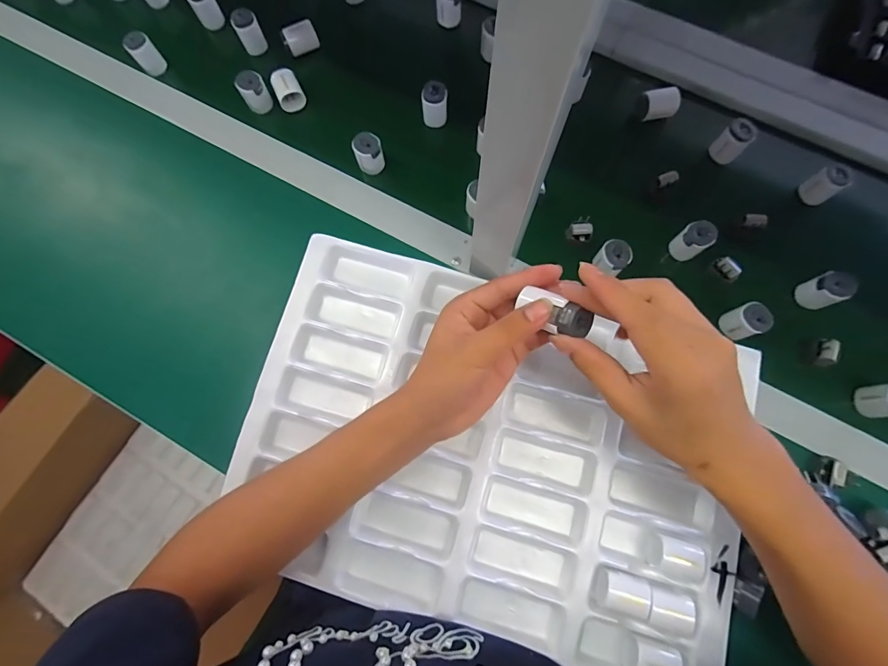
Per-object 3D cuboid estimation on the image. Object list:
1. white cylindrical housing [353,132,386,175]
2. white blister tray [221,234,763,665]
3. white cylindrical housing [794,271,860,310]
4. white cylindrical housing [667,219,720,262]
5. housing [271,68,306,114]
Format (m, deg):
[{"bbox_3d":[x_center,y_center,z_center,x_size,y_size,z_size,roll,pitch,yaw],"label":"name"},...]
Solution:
[{"bbox_3d":[-0.085,-0.205,0.480,0.029,0.033,0.031,-1,77,4],"label":"white cylindrical housing"},{"bbox_3d":[0.042,0.109,0.404,0.451,0.047,0.310,16,79,8],"label":"white blister tray"},{"bbox_3d":[0.389,-0.044,0.429,0.033,0.036,0.031,-1,77,4],"label":"white cylindrical housing"},{"bbox_3d":[0.263,-0.097,0.447,0.025,0.048,0.029,-38,77,-5],"label":"white cylindrical housing"},{"bbox_3d":[-0.190,-0.296,0.514,0.030,0.029,0.044,-23,76,-2],"label":"housing"}]

